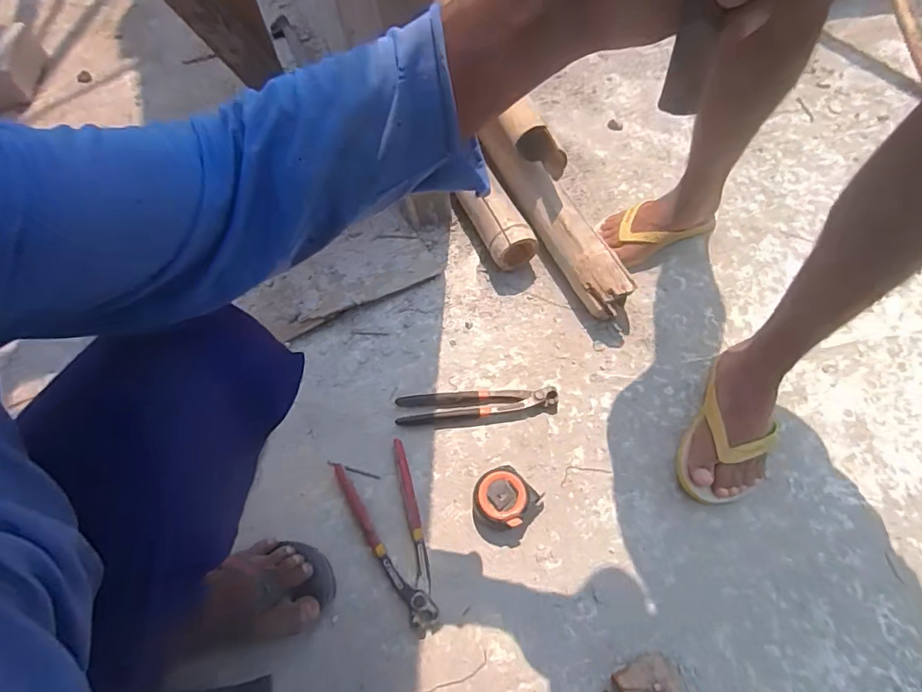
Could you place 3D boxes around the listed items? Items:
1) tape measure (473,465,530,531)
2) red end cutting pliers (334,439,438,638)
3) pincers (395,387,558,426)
[{"bbox_3d":[0.050,0.187,0.602,0.061,0.043,0.070,21,63,14],"label":"tape measure"},{"bbox_3d":[-0.074,0.221,0.594,0.089,0.022,0.218,-26,62,-12],"label":"red end cutting pliers"},{"bbox_3d":[0.021,0.079,0.687,0.219,0.019,0.043,-7,60,-1],"label":"pincers"}]

